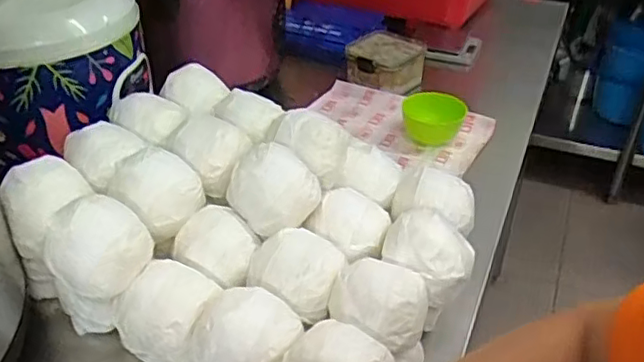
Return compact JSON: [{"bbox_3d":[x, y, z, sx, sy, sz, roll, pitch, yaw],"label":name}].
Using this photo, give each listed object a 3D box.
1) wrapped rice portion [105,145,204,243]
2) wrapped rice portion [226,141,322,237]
[{"bbox_3d":[-0.155,0.008,0.598,0.075,0.054,0.074,1,36,0],"label":"wrapped rice portion"},{"bbox_3d":[-0.047,0.006,0.611,0.091,0.061,0.075,-2,36,-4],"label":"wrapped rice portion"}]

